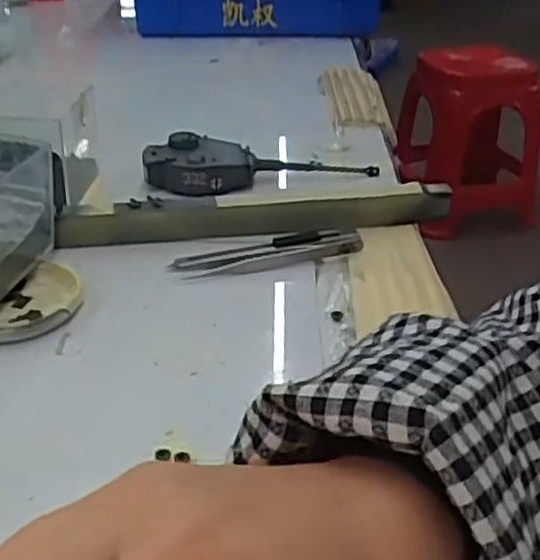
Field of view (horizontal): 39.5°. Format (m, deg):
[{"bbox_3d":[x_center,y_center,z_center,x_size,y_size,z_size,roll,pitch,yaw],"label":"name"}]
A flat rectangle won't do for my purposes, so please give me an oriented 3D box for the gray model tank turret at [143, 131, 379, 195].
[{"bbox_3d":[-0.006,-0.095,0.603,0.187,0.033,0.044,-3,31,-7],"label":"gray model tank turret"}]

